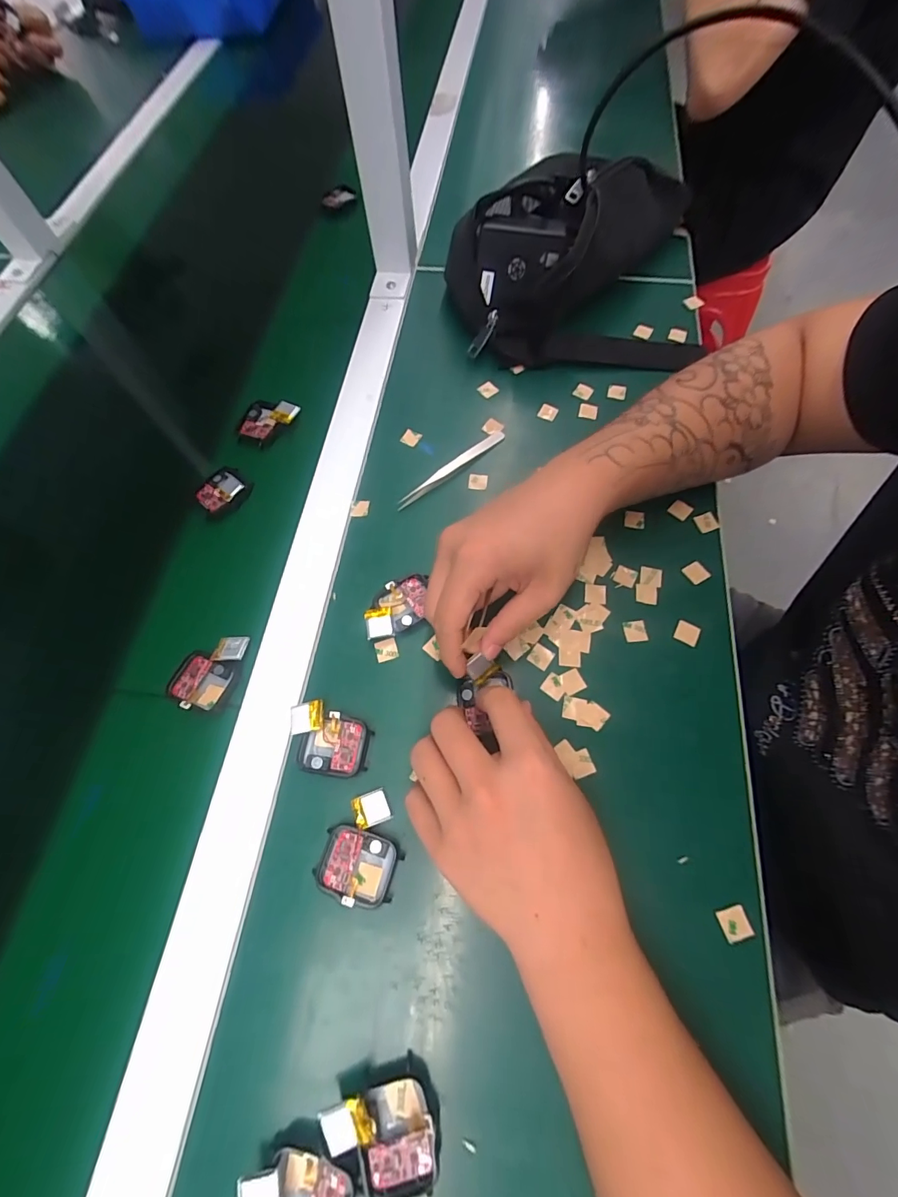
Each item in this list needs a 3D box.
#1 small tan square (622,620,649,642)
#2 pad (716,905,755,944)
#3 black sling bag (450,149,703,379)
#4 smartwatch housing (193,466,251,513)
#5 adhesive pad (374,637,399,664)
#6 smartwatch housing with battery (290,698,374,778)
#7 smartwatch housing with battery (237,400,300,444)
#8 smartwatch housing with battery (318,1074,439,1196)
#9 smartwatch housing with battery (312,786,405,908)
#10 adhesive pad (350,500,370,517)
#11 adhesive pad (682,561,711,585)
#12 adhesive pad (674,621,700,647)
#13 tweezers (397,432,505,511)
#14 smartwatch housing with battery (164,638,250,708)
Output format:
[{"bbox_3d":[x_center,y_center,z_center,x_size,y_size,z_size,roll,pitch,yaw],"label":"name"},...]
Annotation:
[{"bbox_3d":[0.136,0.024,0.328,0.015,0.004,0.015,-9,71,4],"label":"small tan square"},{"bbox_3d":[0.164,0.186,0.258,0.017,0.004,0.015,-16,66,-4],"label":"pad"},{"bbox_3d":[0.126,-0.341,0.438,0.243,0.092,0.230,4,66,4],"label":"black sling bag"},{"bbox_3d":[-0.195,-0.093,0.390,0.039,0.010,0.043,26,70,13],"label":"smartwatch housing"},{"bbox_3d":[-0.045,0.037,0.325,0.016,0.004,0.015,-14,66,-4],"label":"adhesive pad"},{"bbox_3d":[-0.079,0.093,0.295,0.052,0.018,0.041,12,67,8],"label":"smartwatch housing with battery"},{"bbox_3d":[-0.167,-0.165,0.414,0.052,0.013,0.042,18,68,10],"label":"smartwatch housing with battery"},{"bbox_3d":[-0.032,0.264,0.218,0.050,0.020,0.043,-11,66,-2],"label":"smartwatch housing with battery"},{"bbox_3d":[-0.051,0.148,0.272,0.045,0.014,0.058,14,67,9],"label":"smartwatch housing with battery"},{"bbox_3d":[-0.074,-0.076,0.377,0.015,0.004,0.015,4,80,6],"label":"adhesive pad"},{"bbox_3d":[0.189,-0.020,0.345,0.016,0.004,0.016,-32,66,-3],"label":"adhesive pad"},{"bbox_3d":[0.173,0.025,0.326,0.015,0.004,0.015,25,69,13],"label":"adhesive pad"},{"bbox_3d":[0.004,-0.113,0.386,0.115,0.012,0.013,-41,70,-15],"label":"tweezers"},{"bbox_3d":[-0.171,0.049,0.323,0.040,0.014,0.057,25,69,13],"label":"smartwatch housing with battery"}]

